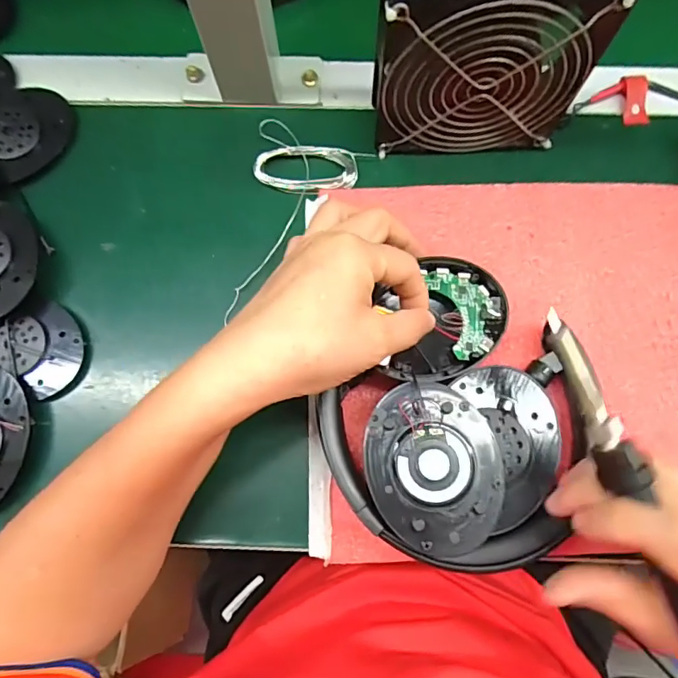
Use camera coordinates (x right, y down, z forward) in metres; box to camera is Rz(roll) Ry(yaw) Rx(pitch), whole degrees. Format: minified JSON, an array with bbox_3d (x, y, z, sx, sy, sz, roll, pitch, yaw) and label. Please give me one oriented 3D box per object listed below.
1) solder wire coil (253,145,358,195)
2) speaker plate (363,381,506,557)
[{"bbox_3d":[-0.023,-0.116,0.335,0.070,0.006,0.035,-1,76,1],"label":"solder wire coil"},{"bbox_3d":[0.049,0.066,0.256,0.067,0.006,0.085,-11,76,-1],"label":"speaker plate"}]

